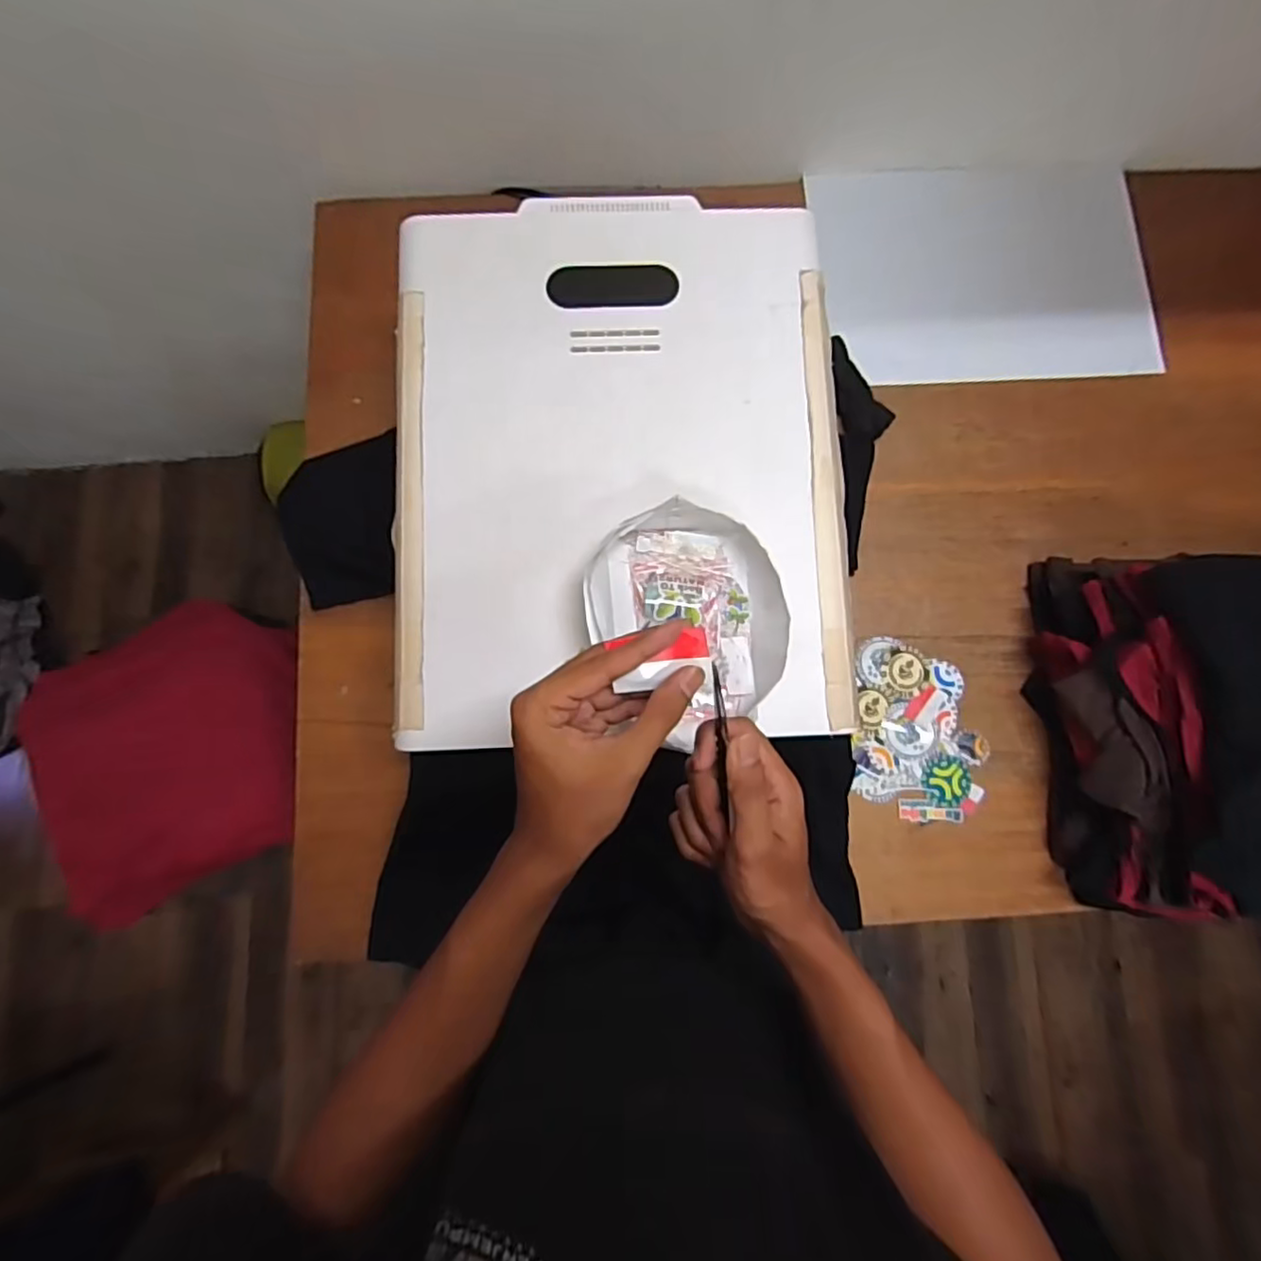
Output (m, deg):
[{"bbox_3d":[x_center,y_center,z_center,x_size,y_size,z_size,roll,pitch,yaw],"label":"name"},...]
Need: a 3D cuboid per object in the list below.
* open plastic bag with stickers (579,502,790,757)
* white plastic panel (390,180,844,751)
[{"bbox_3d":[0.048,-0.007,0.539,0.153,0.048,0.185,-16,83,-3],"label":"open plastic bag with stickers"},{"bbox_3d":[-0.012,-0.157,0.585,0.395,0.020,0.496,-2,82,-2],"label":"white plastic panel"}]

